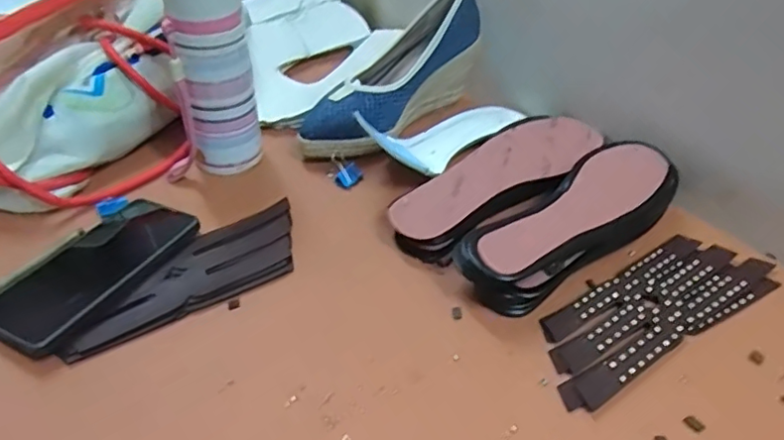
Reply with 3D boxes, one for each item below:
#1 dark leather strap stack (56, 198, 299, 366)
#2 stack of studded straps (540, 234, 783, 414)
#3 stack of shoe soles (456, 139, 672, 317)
[{"bbox_3d":[-0.162,0.044,0.473,0.196,0.011,0.072,-25,48,-26],"label":"dark leather strap stack"},{"bbox_3d":[0.203,0.067,0.459,0.220,0.010,0.074,-22,47,-24],"label":"stack of studded straps"},{"bbox_3d":[0.151,0.006,0.489,0.219,0.051,0.069,-29,50,-29],"label":"stack of shoe soles"}]

